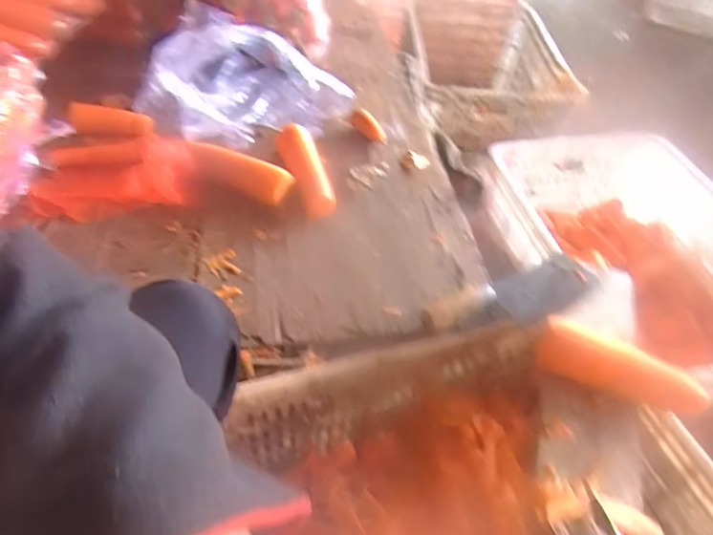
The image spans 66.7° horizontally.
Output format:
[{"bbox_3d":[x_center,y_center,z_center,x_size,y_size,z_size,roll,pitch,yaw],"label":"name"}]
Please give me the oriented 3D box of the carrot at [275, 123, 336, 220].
[{"bbox_3d":[-0.076,-0.146,0.832,0.054,0.038,0.165,-15,66,-19],"label":"carrot"}]

